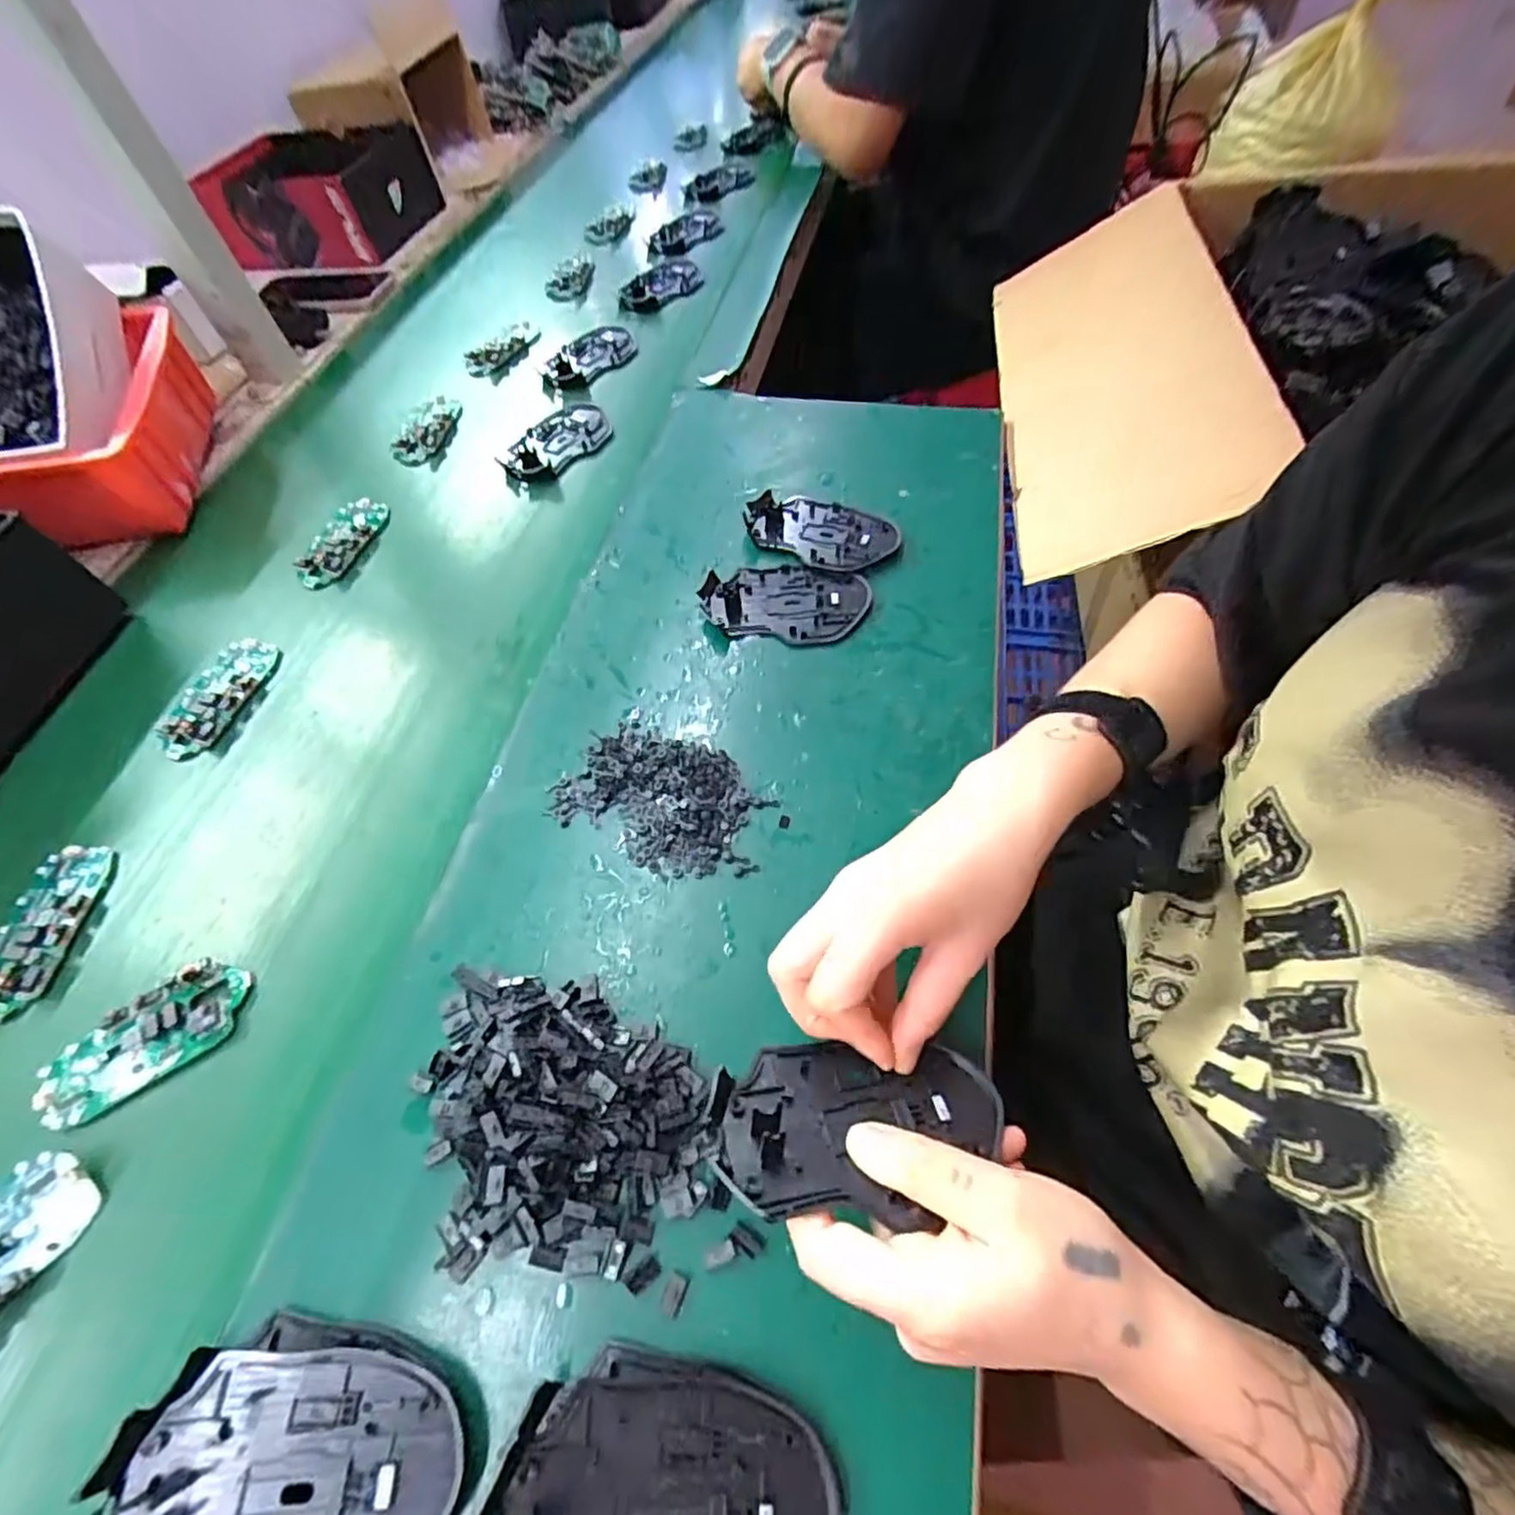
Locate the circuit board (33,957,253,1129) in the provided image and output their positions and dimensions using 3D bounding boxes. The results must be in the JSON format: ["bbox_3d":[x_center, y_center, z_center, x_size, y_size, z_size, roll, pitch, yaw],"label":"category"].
[{"bbox_3d":[-0.312,0.142,0.339,0.097,0.012,0.046,-33,61,-15],"label":"circuit board"}]

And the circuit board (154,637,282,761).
[{"bbox_3d":[-0.375,-0.043,0.468,0.045,0.015,0.098,5,59,9],"label":"circuit board"}]

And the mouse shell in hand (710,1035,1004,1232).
[{"bbox_3d":[0.042,0.152,0.272,0.111,0.022,0.068,2,33,1],"label":"mouse shell in hand"}]

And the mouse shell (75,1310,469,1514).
[{"bbox_3d":[-0.165,0.253,0.237,0.111,0.036,0.076,3,58,8],"label":"mouse shell"}]

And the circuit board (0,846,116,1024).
[{"bbox_3d":[-0.406,0.096,0.380,0.043,0.013,0.097,-6,58,2],"label":"circuit board"}]

